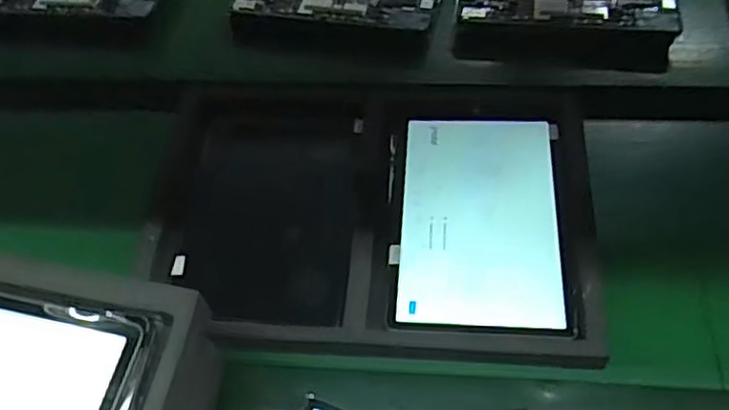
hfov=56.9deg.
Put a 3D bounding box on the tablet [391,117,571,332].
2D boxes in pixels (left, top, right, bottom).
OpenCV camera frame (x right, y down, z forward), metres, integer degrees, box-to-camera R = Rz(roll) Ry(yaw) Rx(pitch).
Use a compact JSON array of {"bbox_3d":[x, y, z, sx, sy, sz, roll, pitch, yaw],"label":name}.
[{"bbox_3d":[0.115,0.007,0.669,0.159,0.014,0.254,2,55,6],"label":"tablet"}]

